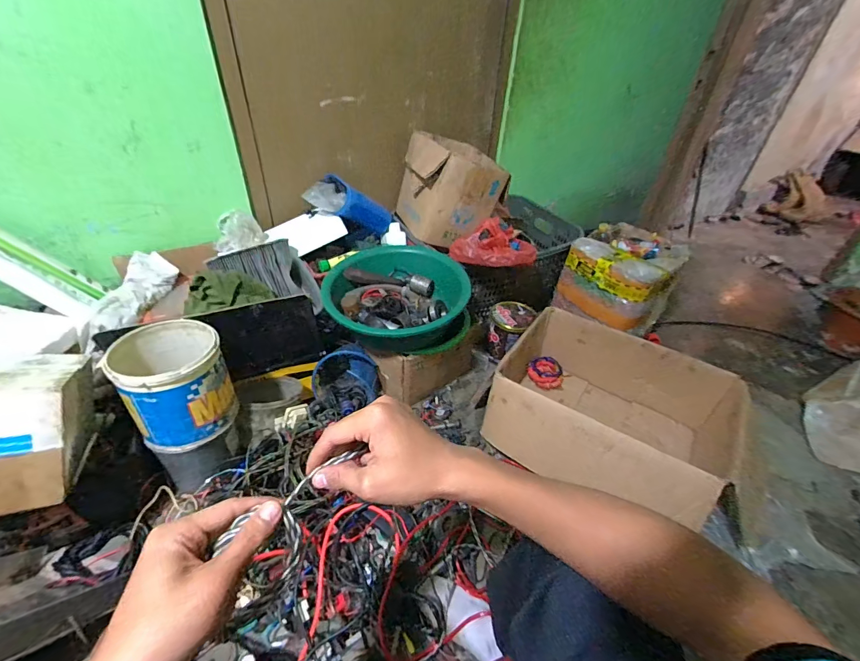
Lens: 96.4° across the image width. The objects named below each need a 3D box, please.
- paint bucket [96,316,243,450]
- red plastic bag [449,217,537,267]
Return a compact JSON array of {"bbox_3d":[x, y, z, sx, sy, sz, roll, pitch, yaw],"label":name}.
[{"bbox_3d":[-0.506,0.106,0.777,0.179,0.182,0.190,-23,46,-29],"label":"paint bucket"},{"bbox_3d":[0.177,-0.245,1.073,0.235,0.090,0.187,5,39,3],"label":"red plastic bag"}]

